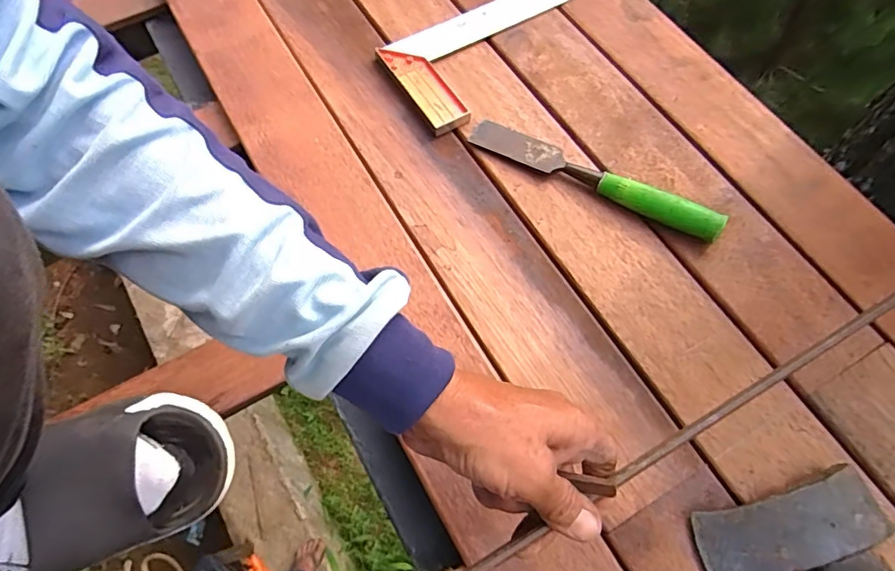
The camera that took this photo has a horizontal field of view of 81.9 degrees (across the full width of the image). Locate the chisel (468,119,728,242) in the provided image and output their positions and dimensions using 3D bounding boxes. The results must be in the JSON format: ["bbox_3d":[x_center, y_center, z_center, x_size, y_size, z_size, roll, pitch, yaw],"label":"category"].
[{"bbox_3d":[0.126,-0.098,0.458,0.231,0.027,0.030,30,71,14],"label":"chisel"}]

